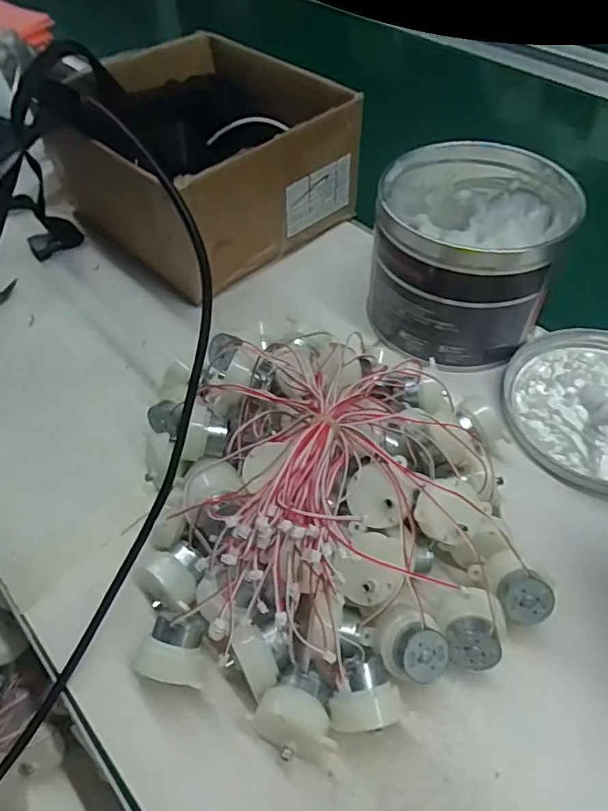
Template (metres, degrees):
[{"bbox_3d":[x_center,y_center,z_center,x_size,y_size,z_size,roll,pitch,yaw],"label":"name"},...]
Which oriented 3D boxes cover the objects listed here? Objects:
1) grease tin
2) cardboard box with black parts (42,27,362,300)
[{"bbox_3d":[0.116,-0.109,0.395,0.121,0.104,0.138,14,53,12],"label":"grease tin"},{"bbox_3d":[-0.086,-0.214,0.484,0.186,0.113,0.203,-38,59,-25],"label":"cardboard box with black parts"}]

